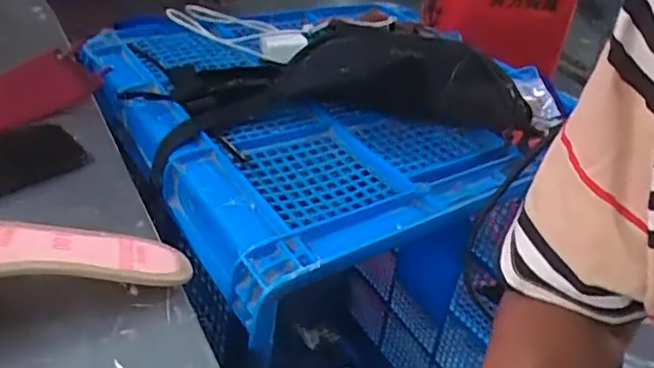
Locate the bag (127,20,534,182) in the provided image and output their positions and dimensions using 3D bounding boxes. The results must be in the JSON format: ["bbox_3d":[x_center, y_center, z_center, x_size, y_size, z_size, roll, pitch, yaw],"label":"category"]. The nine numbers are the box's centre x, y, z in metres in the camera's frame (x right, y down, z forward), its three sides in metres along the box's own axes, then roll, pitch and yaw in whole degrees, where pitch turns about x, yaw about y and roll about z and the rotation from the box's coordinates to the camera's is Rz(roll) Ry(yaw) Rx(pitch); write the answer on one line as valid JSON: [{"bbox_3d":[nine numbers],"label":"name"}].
[{"bbox_3d":[0.000,-0.113,0.666,0.394,0.083,0.184,-6,38,-19],"label":"bag"}]

